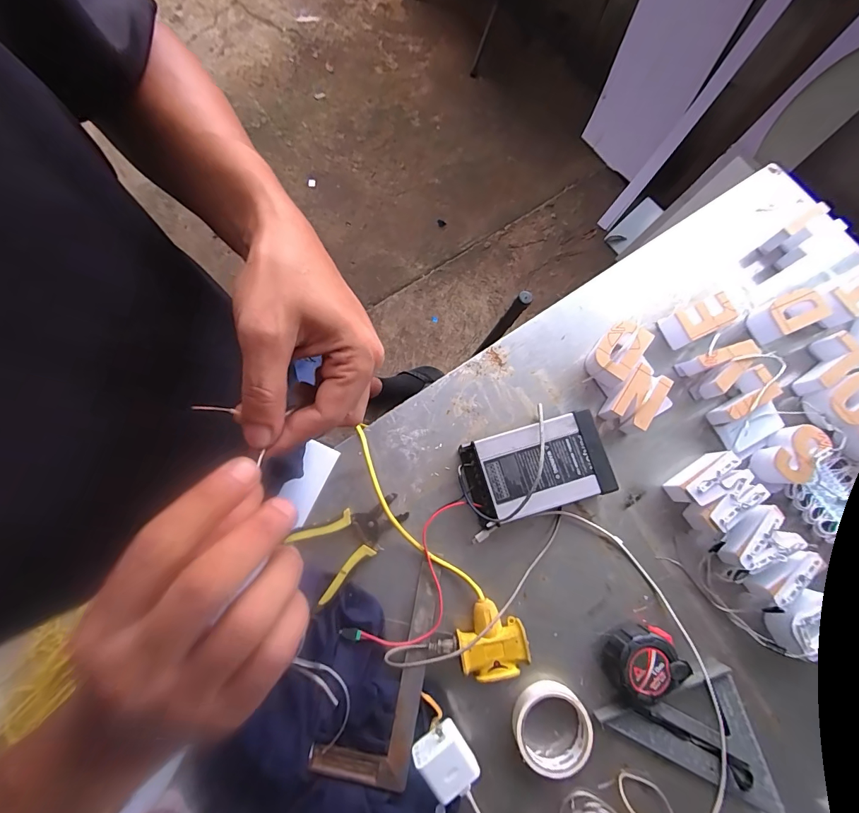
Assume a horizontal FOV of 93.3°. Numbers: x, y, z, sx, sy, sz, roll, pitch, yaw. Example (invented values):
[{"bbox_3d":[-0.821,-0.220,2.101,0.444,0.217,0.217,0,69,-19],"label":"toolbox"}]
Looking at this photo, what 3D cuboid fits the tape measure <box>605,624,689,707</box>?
[{"bbox_3d":[0.263,0.313,0.500,0.083,0.041,0.080,0,78,0],"label":"tape measure"}]

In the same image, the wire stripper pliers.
[{"bbox_3d":[-0.101,0.167,0.528,0.145,0.018,0.086,-38,80,-7],"label":"wire stripper pliers"}]

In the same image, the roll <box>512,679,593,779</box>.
[{"bbox_3d":[0.148,0.389,0.492,0.092,0.033,0.092,0,78,0],"label":"roll"}]

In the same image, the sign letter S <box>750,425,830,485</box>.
[{"bbox_3d":[0.487,0.064,0.553,0.058,0.046,0.092,33,80,7],"label":"sign letter S"}]

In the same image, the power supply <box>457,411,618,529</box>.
[{"bbox_3d":[0.137,0.079,0.538,0.184,0.050,0.112,-16,79,-3],"label":"power supply"}]

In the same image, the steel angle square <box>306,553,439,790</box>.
[{"bbox_3d":[-0.056,0.307,0.489,0.114,0.036,0.241,12,79,3],"label":"steel angle square"}]

